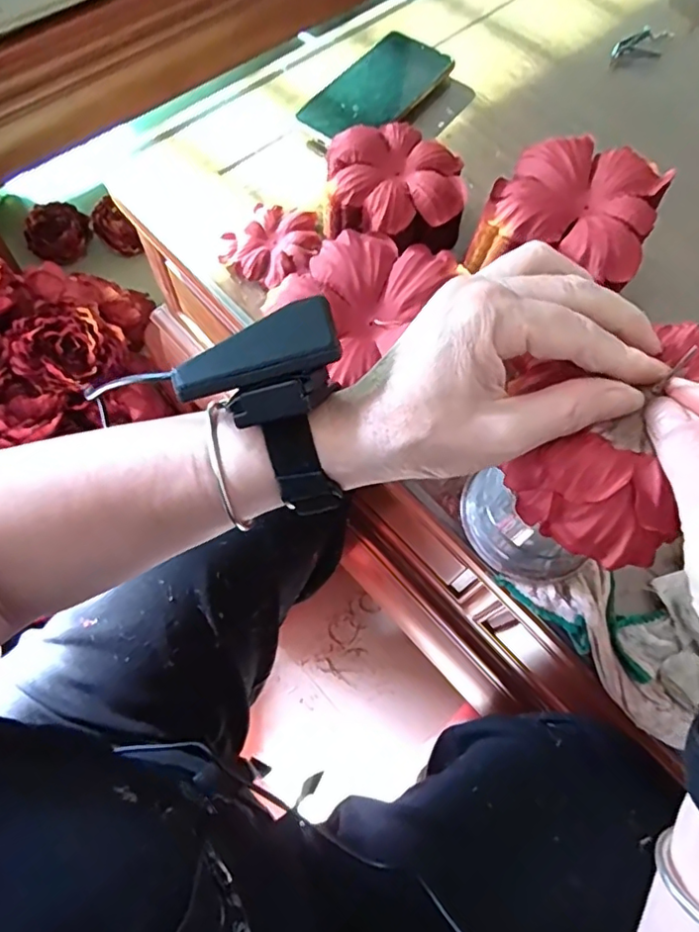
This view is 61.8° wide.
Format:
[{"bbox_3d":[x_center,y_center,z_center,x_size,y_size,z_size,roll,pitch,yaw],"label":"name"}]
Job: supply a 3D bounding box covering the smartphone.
[{"bbox_3d":[0.025,-0.335,0.520,0.067,0.013,0.152,36,71,12],"label":"smartphone"}]

